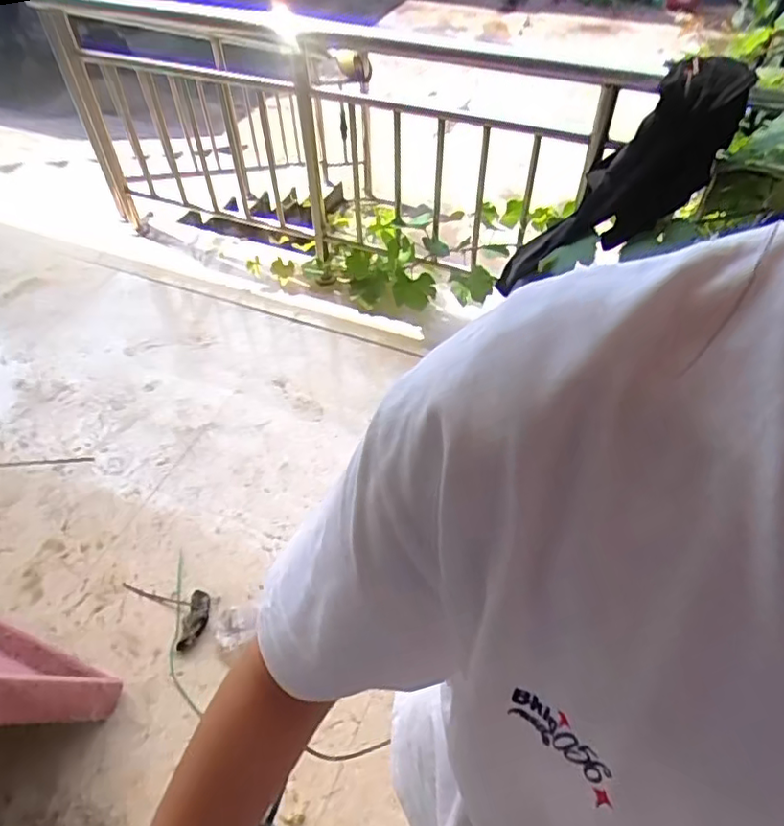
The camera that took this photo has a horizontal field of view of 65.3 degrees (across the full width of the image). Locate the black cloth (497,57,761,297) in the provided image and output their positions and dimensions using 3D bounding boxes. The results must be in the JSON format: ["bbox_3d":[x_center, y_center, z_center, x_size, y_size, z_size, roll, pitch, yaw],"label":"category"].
[{"bbox_3d":[0.539,-0.518,1.555,0.251,0.767,0.150,33,48,-15],"label":"black cloth"}]

